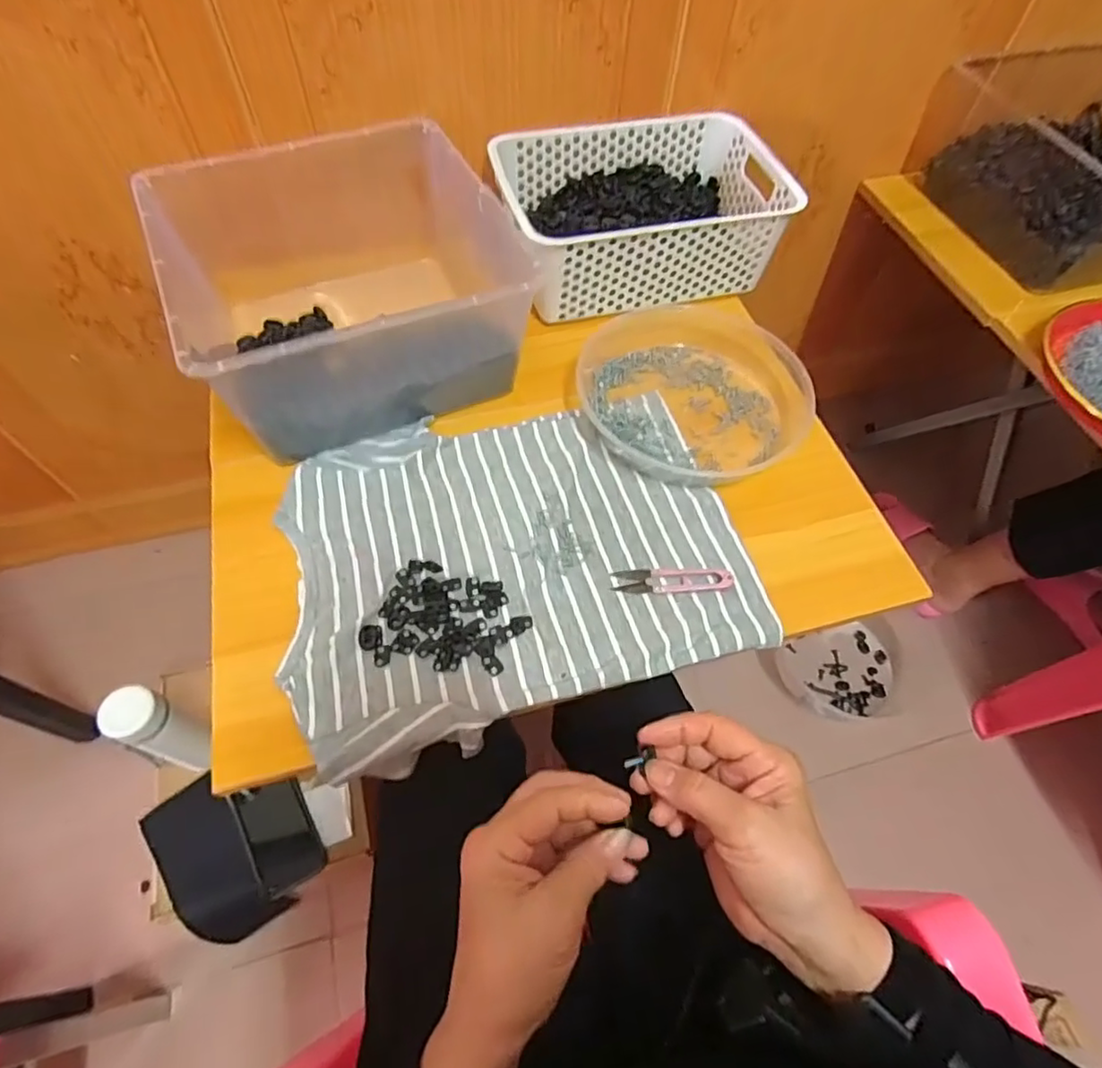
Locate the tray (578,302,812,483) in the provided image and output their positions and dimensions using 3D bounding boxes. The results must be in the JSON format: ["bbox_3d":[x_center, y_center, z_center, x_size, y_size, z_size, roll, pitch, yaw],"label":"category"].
[{"bbox_3d":[0.146,-0.155,0.633,0.227,0.034,0.245,1,59,-2],"label":"tray"}]

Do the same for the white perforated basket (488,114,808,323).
[{"bbox_3d":[0.097,-0.369,0.707,0.299,0.099,0.205,-12,60,-9],"label":"white perforated basket"}]

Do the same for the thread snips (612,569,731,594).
[{"bbox_3d":[0.104,0.039,0.526,0.101,0.008,0.022,1,59,-1],"label":"thread snips"}]

